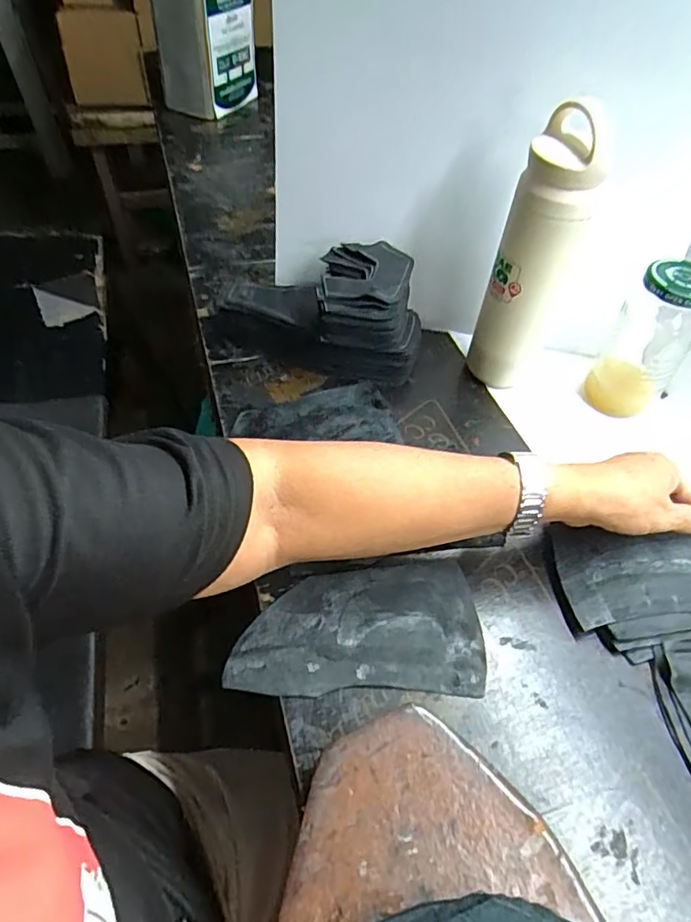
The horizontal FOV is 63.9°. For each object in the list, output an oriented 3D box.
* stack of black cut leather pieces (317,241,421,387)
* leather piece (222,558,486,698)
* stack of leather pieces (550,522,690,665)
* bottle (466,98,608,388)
[{"bbox_3d":[0.024,-0.147,0.554,0.101,0.089,0.107,3,51,-1],"label":"stack of black cut leather pieces"},{"bbox_3d":[0.009,0.116,0.395,0.170,0.005,0.096,2,54,-3],"label":"leather piece"},{"bbox_3d":[0.253,0.097,0.407,0.185,0.024,0.088,4,51,1],"label":"stack of leather pieces"},{"bbox_3d":[0.155,-0.155,0.470,0.052,0.235,0.052,-13,53,-13],"label":"bottle"}]

